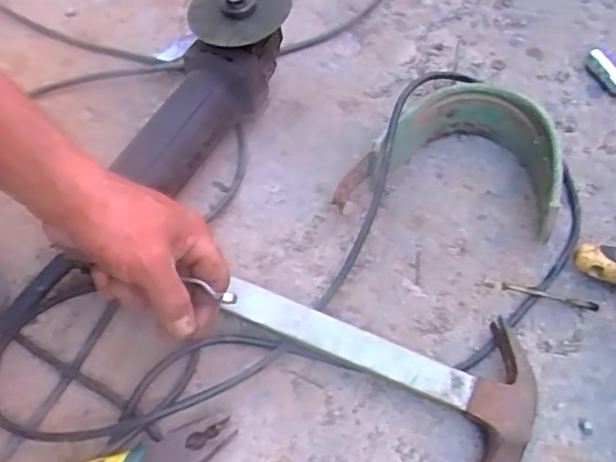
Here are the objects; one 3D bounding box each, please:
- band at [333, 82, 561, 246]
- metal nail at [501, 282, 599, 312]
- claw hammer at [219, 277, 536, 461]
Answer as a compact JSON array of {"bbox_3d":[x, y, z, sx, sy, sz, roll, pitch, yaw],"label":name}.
[{"bbox_3d":[0.127,-0.064,0.549,0.180,0.070,0.120,10,61,3],"label":"band"},{"bbox_3d":[0.202,0.054,0.521,0.081,0.008,0.009,10,61,3],"label":"metal nail"},{"bbox_3d":[0.052,0.093,0.471,0.236,0.021,0.118,24,63,9],"label":"claw hammer"}]

